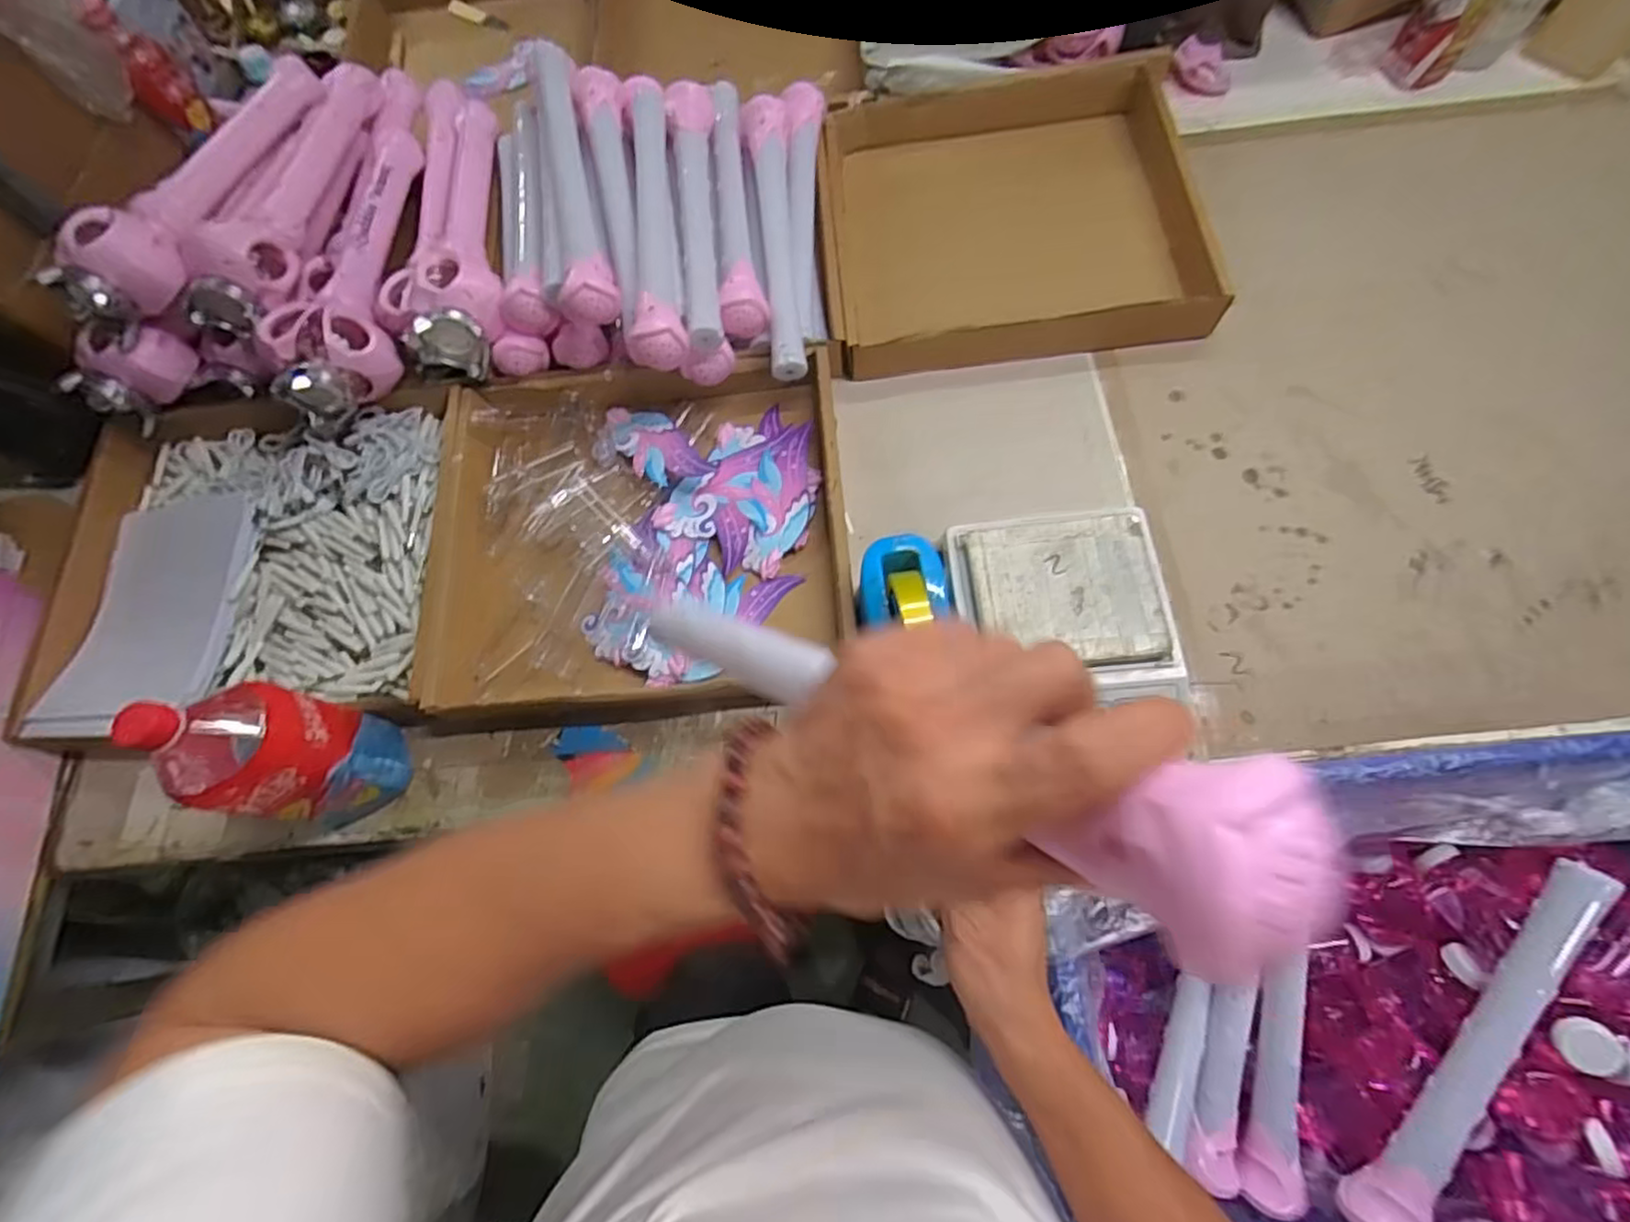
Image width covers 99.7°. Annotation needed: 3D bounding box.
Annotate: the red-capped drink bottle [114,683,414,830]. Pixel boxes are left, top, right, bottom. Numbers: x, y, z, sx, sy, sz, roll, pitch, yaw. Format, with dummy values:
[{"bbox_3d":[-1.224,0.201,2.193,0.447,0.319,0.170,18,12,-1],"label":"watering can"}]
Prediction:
[{"bbox_3d":[-0.406,0.107,0.516,0.081,0.199,0.089,10,72,7],"label":"red-capped drink bottle"}]

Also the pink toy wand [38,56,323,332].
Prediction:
[{"bbox_3d":[-0.607,-0.436,0.686,0.075,0.079,0.360,11,72,8],"label":"pink toy wand"}]

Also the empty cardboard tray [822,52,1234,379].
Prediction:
[{"bbox_3d":[0.208,-0.437,0.750,0.385,0.050,0.353,-5,70,2],"label":"empty cardboard tray"}]

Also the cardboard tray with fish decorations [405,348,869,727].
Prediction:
[{"bbox_3d":[-0.167,-0.080,0.668,0.392,0.048,0.352,-8,70,1],"label":"cardboard tray with fish decorations"}]

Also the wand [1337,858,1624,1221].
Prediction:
[{"bbox_3d":[0.474,0.316,0.491,0.047,0.042,0.302,29,92,12],"label":"wand"}]

